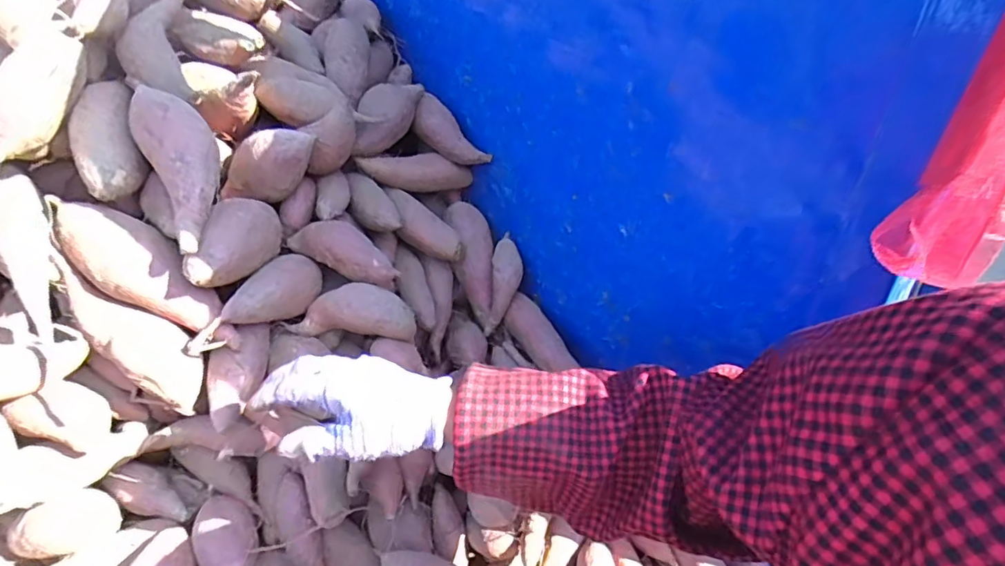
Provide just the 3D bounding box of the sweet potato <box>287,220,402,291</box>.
[{"bbox_3d":[-0.175,-0.037,0.581,0.131,0.044,0.046,26,39,2],"label":"sweet potato"}]

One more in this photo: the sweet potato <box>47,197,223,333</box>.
[{"bbox_3d":[-0.353,-0.024,0.490,0.192,0.048,0.063,38,39,-5],"label":"sweet potato"}]

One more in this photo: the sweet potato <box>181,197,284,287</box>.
[{"bbox_3d":[-0.263,-0.044,0.515,0.052,0.061,0.117,2,35,1],"label":"sweet potato"}]

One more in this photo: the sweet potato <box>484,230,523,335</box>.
[{"bbox_3d":[0.003,0.004,0.676,0.042,0.131,0.039,12,4,15],"label":"sweet potato"}]

